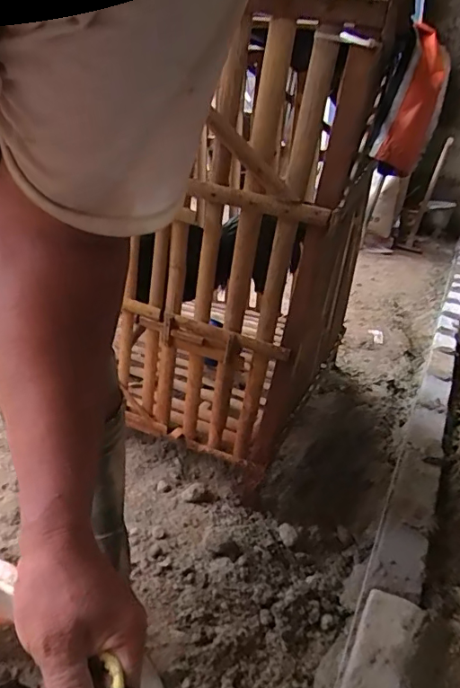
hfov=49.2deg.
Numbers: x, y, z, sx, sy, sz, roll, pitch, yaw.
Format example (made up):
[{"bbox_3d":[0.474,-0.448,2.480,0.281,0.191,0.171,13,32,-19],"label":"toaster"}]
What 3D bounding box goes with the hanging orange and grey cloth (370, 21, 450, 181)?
[{"bbox_3d":[0.278,-0.370,0.751,0.060,0.206,0.091,22,3,31],"label":"hanging orange and grey cloth"}]

